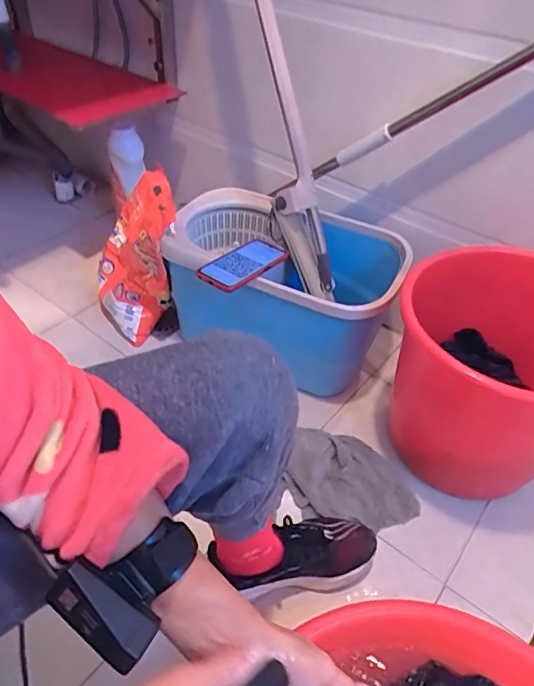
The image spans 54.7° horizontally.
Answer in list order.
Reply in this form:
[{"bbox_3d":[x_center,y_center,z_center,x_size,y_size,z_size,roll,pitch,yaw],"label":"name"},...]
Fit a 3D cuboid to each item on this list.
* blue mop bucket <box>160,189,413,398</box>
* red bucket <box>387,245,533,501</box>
[{"bbox_3d":[0.016,-0.110,1.043,0.468,0.235,0.284,20,45,17],"label":"blue mop bucket"},{"bbox_3d":[0.372,0.067,0.849,0.336,0.310,0.339,2,42,-2],"label":"red bucket"}]

